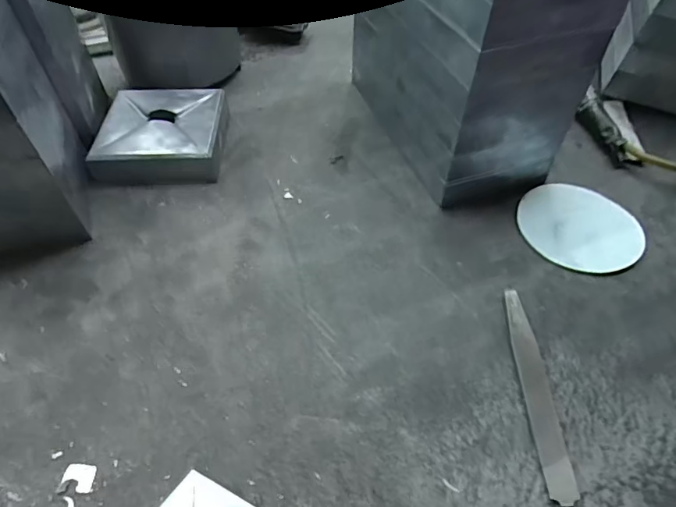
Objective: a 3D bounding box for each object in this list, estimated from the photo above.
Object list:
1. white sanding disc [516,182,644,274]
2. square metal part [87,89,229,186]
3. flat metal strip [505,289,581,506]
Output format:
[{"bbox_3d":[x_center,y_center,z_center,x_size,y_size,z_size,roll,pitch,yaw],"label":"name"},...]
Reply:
[{"bbox_3d":[0.242,-0.029,0.464,0.116,0.006,0.116,1,51,-1],"label":"white sanding disc"},{"bbox_3d":[-0.197,-0.137,0.526,0.127,0.035,0.135,0,51,-1],"label":"square metal part"},{"bbox_3d":[0.151,0.097,0.354,0.021,0.006,0.167,-2,49,3],"label":"flat metal strip"}]

